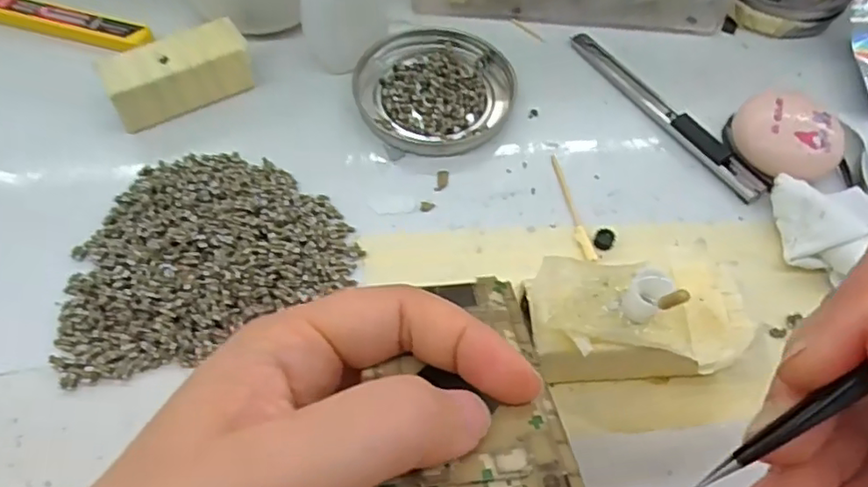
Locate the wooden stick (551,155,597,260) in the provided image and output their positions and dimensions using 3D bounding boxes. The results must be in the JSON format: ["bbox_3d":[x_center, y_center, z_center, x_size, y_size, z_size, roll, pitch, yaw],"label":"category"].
[{"bbox_3d":[0.062,-0.018,0.280,0.006,0.004,0.059,-8,60,-7],"label":"wooden stick"}]

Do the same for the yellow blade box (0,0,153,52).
[{"bbox_3d":[-0.196,-0.116,0.317,0.100,0.004,0.020,14,60,6],"label":"yellow blade box"}]

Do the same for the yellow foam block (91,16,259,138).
[{"bbox_3d":[-0.119,-0.081,0.290,0.064,0.023,0.029,-27,64,-18],"label":"yellow foam block"}]

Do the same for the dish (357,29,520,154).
[{"bbox_3d":[0.000,-0.078,0.310,0.077,0.008,0.077,1,59,-2],"label":"dish"}]

